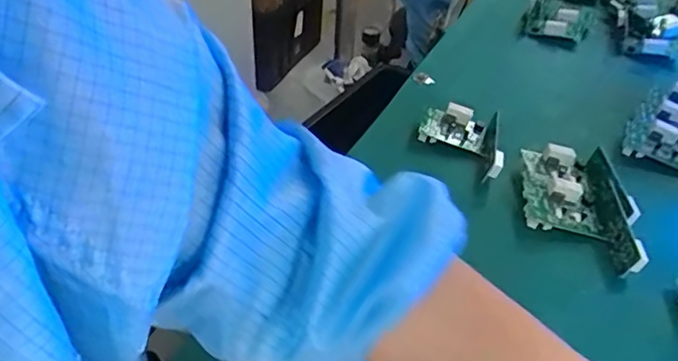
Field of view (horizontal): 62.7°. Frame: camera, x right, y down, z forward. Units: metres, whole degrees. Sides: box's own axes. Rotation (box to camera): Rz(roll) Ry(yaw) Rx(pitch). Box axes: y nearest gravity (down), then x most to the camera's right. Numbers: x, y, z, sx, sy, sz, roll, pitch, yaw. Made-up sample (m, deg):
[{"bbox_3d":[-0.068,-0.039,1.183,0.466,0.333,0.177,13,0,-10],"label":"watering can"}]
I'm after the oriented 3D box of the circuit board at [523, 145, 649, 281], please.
[{"bbox_3d":[0.238,0.025,0.557,0.097,0.036,0.152,8,41,4],"label":"circuit board"}]

